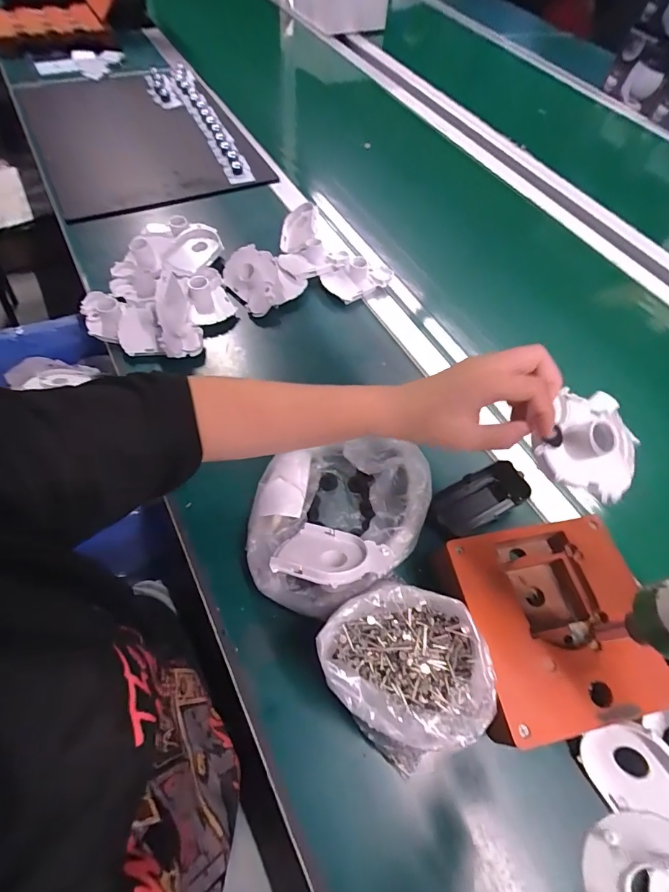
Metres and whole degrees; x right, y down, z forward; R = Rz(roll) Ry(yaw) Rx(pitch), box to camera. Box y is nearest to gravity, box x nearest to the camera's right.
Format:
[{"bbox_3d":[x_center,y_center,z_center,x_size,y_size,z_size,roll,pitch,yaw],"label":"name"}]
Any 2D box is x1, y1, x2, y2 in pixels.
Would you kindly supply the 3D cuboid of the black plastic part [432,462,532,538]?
[{"bbox_3d":[0.154,0.057,0.447,0.110,0.029,0.050,-22,63,-16],"label":"black plastic part"}]

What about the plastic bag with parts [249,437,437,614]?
[{"bbox_3d":[0.003,0.069,0.410,0.177,0.068,0.167,-2,60,-6],"label":"plastic bag with parts"}]

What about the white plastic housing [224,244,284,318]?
[{"bbox_3d":[-0.115,-0.234,0.593,0.072,0.050,0.100,-13,61,-12],"label":"white plastic housing"}]

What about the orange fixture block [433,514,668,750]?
[{"bbox_3d":[0.178,0.149,0.356,0.160,0.050,0.149,-8,60,-9],"label":"orange fixture block"}]

